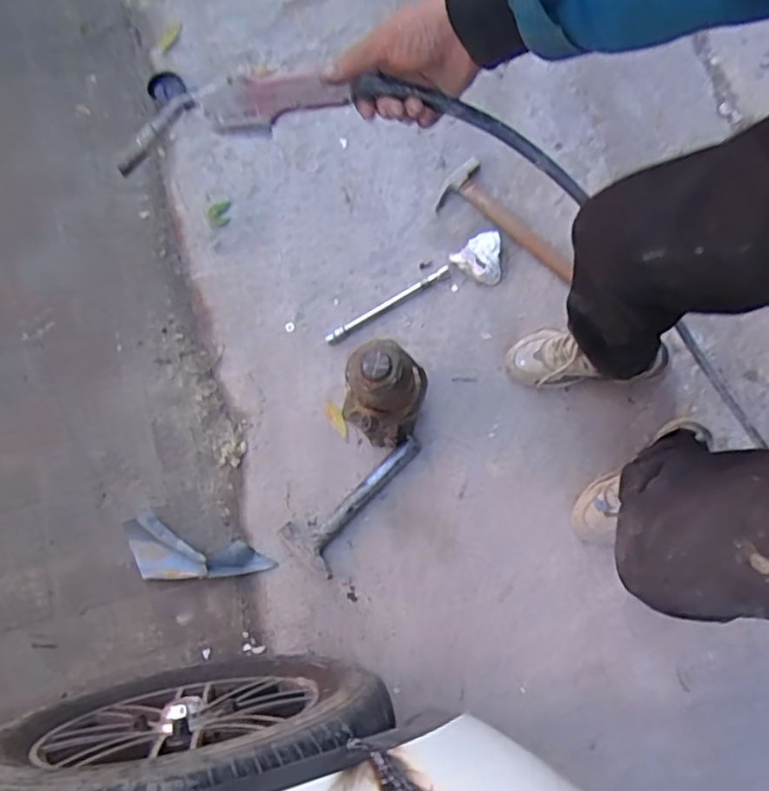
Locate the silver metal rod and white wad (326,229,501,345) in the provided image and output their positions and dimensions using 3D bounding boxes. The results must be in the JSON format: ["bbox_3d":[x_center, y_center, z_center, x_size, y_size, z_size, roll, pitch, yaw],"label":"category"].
[{"bbox_3d":[0.062,-0.194,1.172,0.373,0.019,0.096,-27,74,3],"label":"silver metal rod and white wad"}]

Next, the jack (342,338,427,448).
[{"bbox_3d":[-0.002,-0.003,1.014,0.127,0.206,0.125,2,75,-7],"label":"jack"}]

